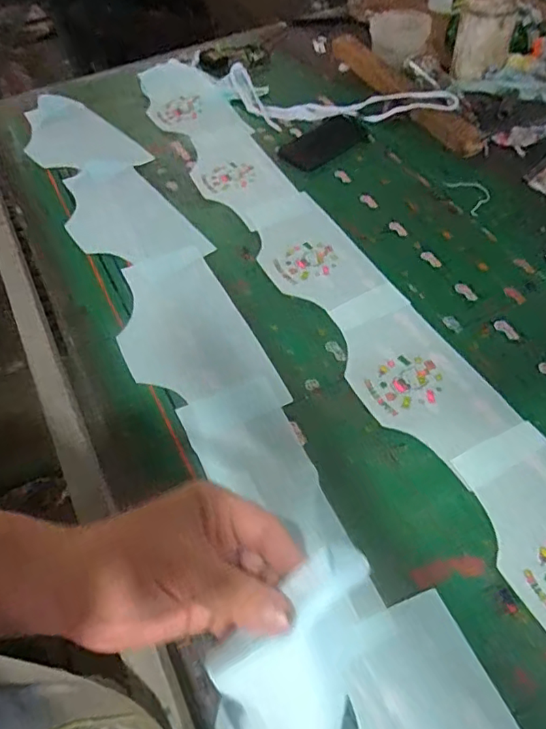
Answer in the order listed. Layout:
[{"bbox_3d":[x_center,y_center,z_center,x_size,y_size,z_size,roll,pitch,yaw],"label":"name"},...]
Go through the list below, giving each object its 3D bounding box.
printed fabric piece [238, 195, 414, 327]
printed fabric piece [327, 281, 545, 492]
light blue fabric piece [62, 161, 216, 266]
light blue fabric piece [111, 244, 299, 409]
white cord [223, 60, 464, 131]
[{"bbox_3d":[0.055,-0.151,0.759,0.133,0.005,0.275,-23,55,-14],"label":"printed fabric piece"},{"bbox_3d":[0.166,0.015,0.630,0.137,0.010,0.280,-24,55,-15],"label":"printed fabric piece"},{"bbox_3d":[-0.241,-0.234,0.839,0.153,0.008,0.304,-31,57,-19],"label":"light blue fabric piece"},{"bbox_3d":[-0.116,-0.045,0.689,0.155,0.009,0.295,-19,52,-18],"label":"light blue fabric piece"},{"bbox_3d":[0.102,-0.473,0.974,0.432,0.030,0.141,15,55,14],"label":"white cord"}]

